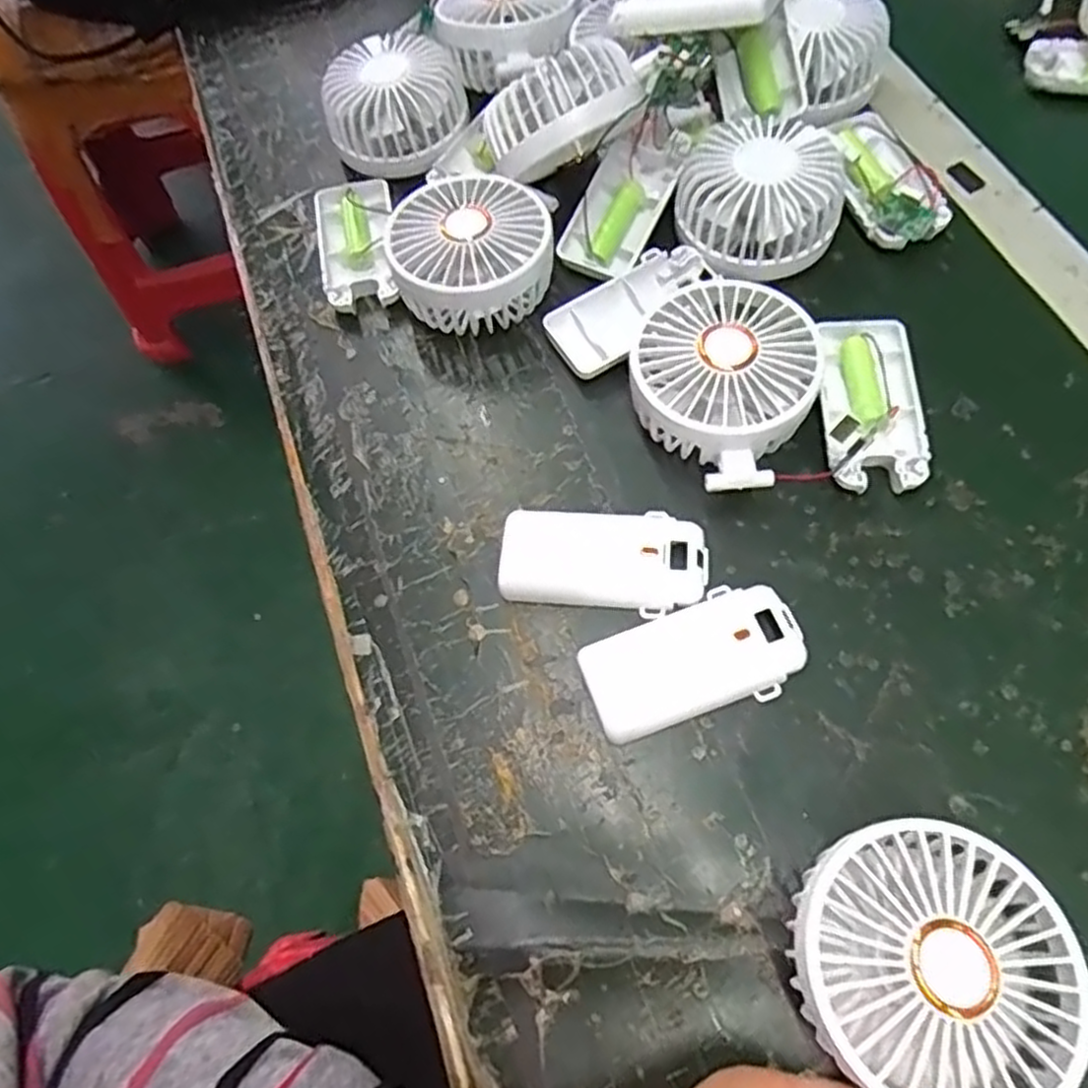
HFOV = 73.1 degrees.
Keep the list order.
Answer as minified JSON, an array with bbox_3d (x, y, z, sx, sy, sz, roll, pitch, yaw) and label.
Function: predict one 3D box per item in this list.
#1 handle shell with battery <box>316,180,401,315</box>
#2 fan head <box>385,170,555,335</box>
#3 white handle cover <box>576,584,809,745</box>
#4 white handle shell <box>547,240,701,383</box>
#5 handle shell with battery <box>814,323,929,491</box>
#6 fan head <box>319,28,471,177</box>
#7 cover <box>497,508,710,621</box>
[{"bbox_3d":[-0.109,-0.174,0.427,0.044,0.015,0.092,-12,65,-2],"label":"handle shell with battery"},{"bbox_3d":[-0.038,-0.154,0.394,0.082,0.044,0.078,-1,65,3],"label":"fan head"},{"bbox_3d":[0.064,0.050,0.315,0.091,0.015,0.046,-20,65,-6],"label":"white handle cover"},{"bbox_3d":[0.047,-0.124,0.391,0.093,0.018,0.045,-33,67,-12],"label":"white handle shell"},{"bbox_3d":[0.158,-0.067,0.361,0.047,0.017,0.093,3,65,4],"label":"handle shell with battery"},{"bbox_3d":[-0.092,-0.272,0.449,0.085,0.036,0.085,-16,65,-4],"label":"fan head"},{"bbox_3d":[0.027,0.007,0.338,0.092,0.017,0.044,6,65,6],"label":"cover"}]

